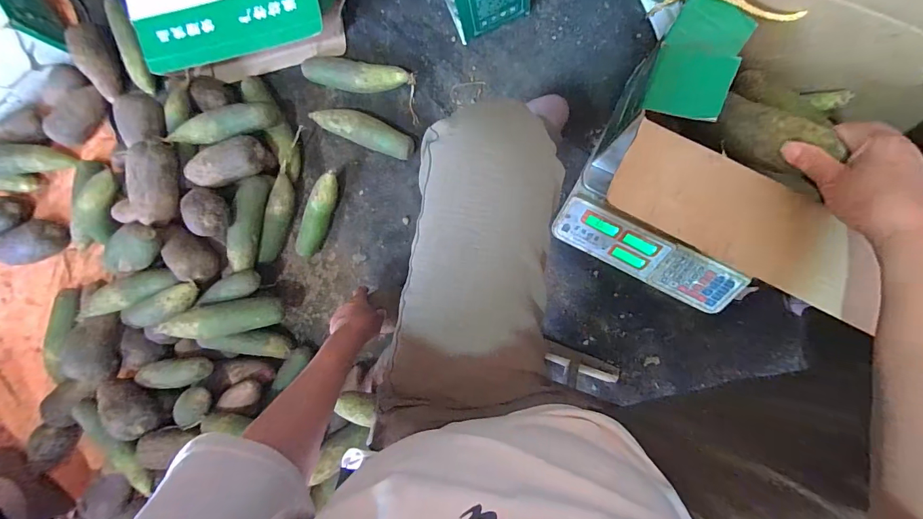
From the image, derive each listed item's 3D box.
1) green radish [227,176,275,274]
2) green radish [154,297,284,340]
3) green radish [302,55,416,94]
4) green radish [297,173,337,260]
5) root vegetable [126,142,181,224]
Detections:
[{"bbox_3d":[-0.410,-0.072,0.765,0.047,0.047,0.182,11,93,7],"label":"green radish"},{"bbox_3d":[-0.434,0.109,0.716,0.203,0.058,0.058,-9,90,-14],"label":"green radish"},{"bbox_3d":[-0.198,-0.347,0.768,0.211,0.056,0.056,7,92,7],"label":"green radish"},{"bbox_3d":[-0.283,-0.088,0.782,0.040,0.040,0.170,24,94,6],"label":"green radish"},{"bbox_3d":[-0.569,-0.141,0.729,0.068,0.057,0.150,5,92,7],"label":"root vegetable"}]

